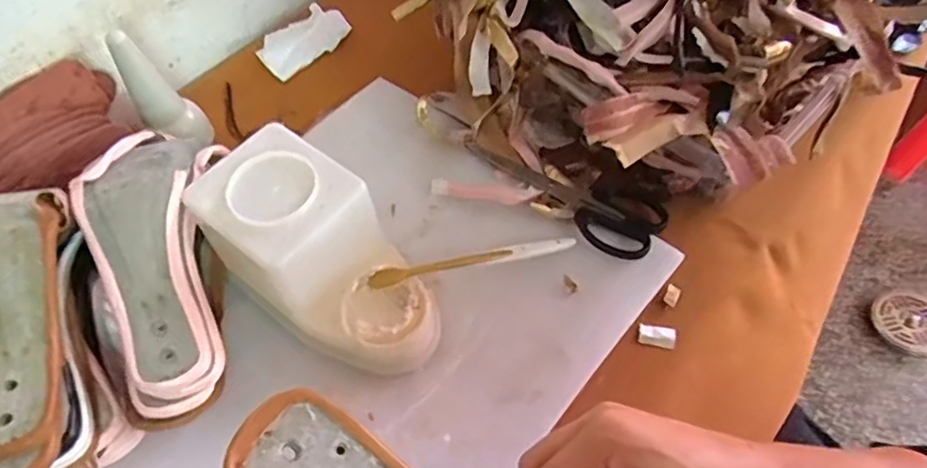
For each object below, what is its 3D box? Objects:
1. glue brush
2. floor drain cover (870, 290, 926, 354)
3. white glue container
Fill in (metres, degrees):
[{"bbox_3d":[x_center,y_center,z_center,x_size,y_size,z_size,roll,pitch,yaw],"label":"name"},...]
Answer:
[{"bbox_3d":[0.011,0.022,0.517,0.182,0.014,0.013,-10,54,-20],"label":"glue brush"},{"bbox_3d":[0.898,0.170,1.243,0.137,0.027,0.131,-33,60,-17],"label":"floor drain cover"},{"bbox_3d":[-0.109,0.020,0.490,0.194,0.118,0.102,34,65,24],"label":"white glue container"}]

